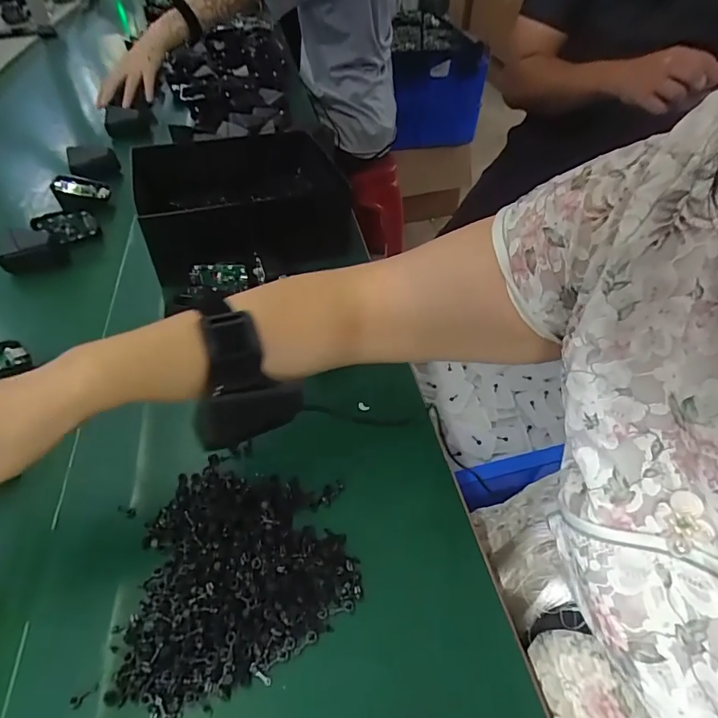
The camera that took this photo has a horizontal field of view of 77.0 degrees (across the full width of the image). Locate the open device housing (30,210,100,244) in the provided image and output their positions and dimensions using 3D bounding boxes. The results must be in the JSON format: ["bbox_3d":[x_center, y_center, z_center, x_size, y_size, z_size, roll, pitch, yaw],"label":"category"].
[{"bbox_3d":[-0.360,-0.163,0.556,0.066,0.036,0.016,-28,51,-26],"label":"open device housing"}]

